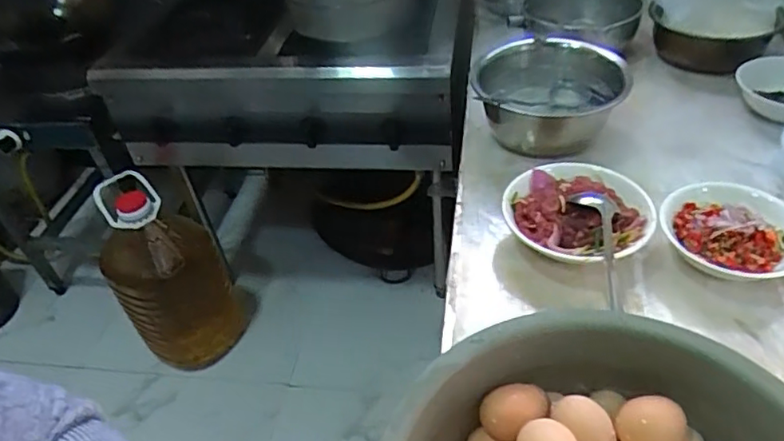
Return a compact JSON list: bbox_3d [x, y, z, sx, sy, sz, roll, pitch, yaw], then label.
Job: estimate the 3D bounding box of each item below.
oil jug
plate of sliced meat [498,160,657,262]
[{"bbox_3d":[-0.518,0.139,1.425,0.263,0.441,0.256,-2,42,5],"label":"oil jug"},{"bbox_3d":[0.212,-0.009,0.686,0.162,0.068,0.158,2,43,9],"label":"plate of sliced meat"}]

